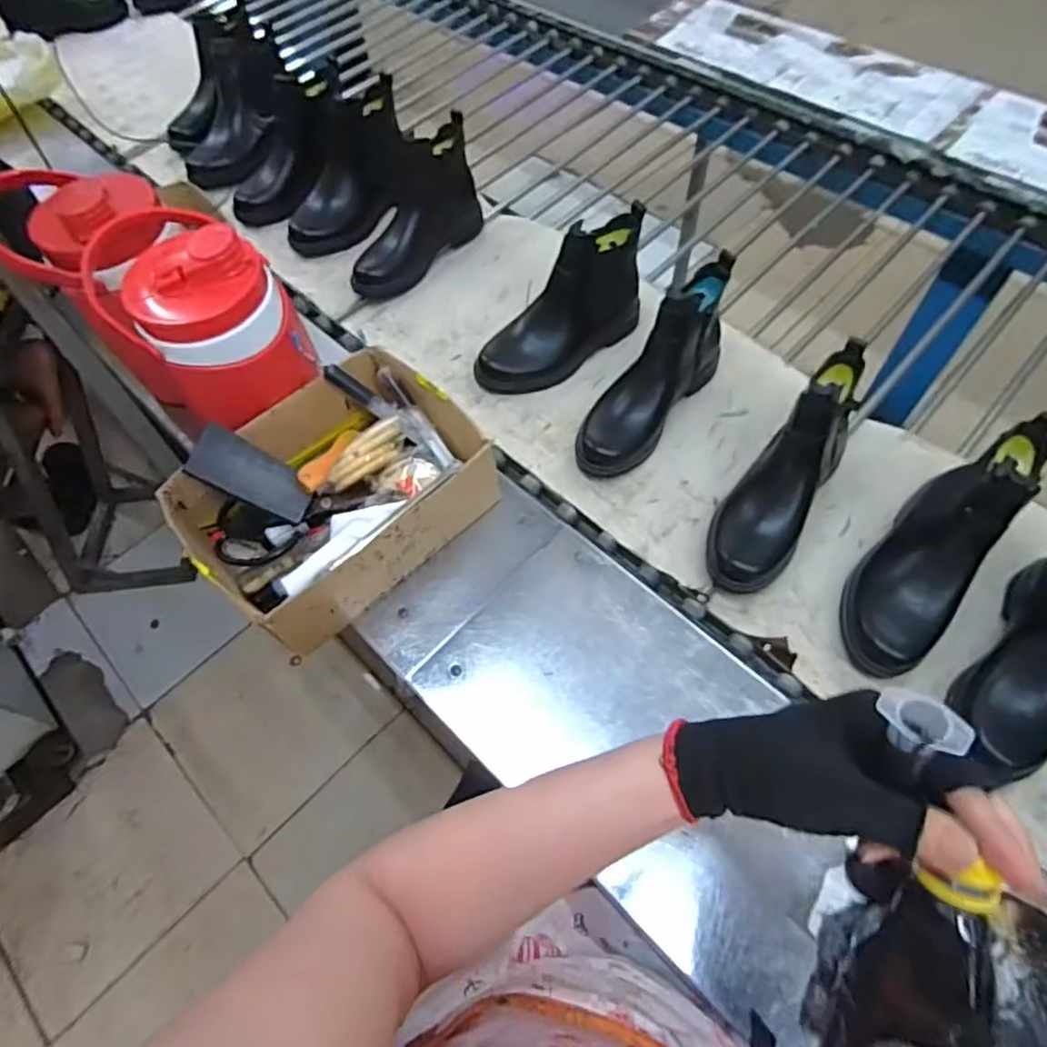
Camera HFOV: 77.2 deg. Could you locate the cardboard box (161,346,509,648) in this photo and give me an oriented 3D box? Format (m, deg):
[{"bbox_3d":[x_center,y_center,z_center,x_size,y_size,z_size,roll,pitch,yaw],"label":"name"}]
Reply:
[{"bbox_3d":[-0.190,-0.031,0.672,0.269,0.127,0.205,-41,66,-19],"label":"cardboard box"}]

